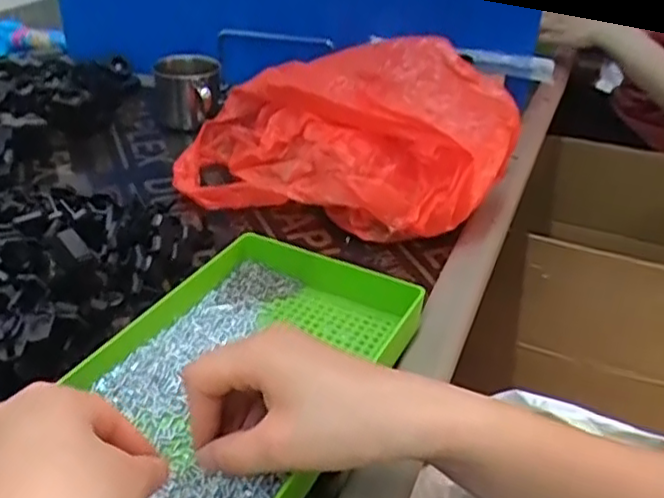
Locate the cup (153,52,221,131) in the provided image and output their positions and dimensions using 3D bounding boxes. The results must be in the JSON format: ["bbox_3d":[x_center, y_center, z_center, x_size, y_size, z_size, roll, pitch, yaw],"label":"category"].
[{"bbox_3d":[-0.159,-0.170,0.753,0.072,0.066,0.074,-6,33,-11],"label":"cup"}]

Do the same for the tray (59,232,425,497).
[{"bbox_3d":[-0.063,0.078,0.408,0.165,0.038,0.243,16,35,22],"label":"tray"}]

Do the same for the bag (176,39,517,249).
[{"bbox_3d":[0.003,-0.109,0.610,0.298,0.127,0.149,12,34,14],"label":"bag"}]

